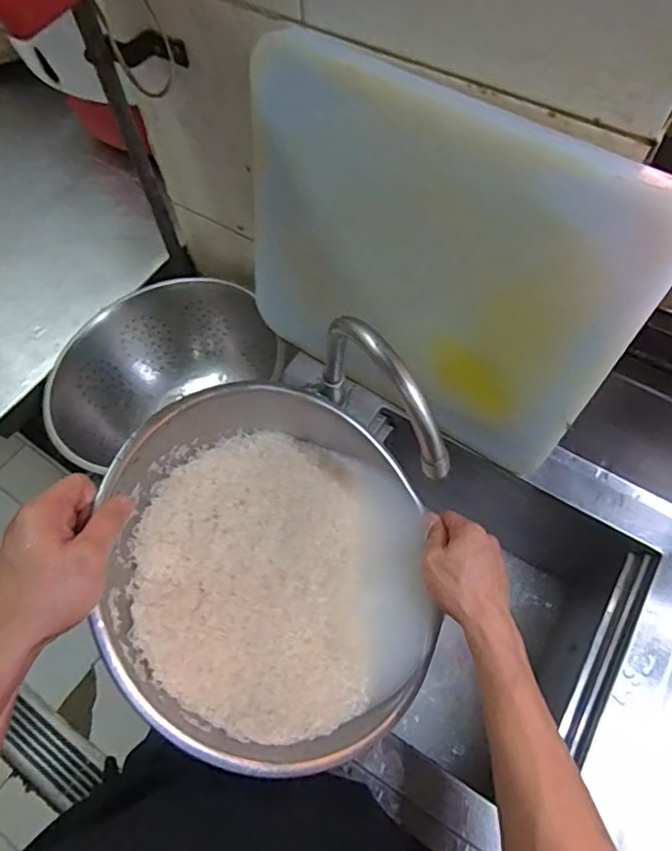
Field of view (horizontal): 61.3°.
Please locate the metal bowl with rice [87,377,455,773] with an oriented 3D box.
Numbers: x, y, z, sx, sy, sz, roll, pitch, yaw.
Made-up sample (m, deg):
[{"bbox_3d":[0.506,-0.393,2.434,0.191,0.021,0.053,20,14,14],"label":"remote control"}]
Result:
[{"bbox_3d":[-0.041,0.113,0.490,0.289,0.110,0.307,5,61,-19],"label":"metal bowl with rice"}]

